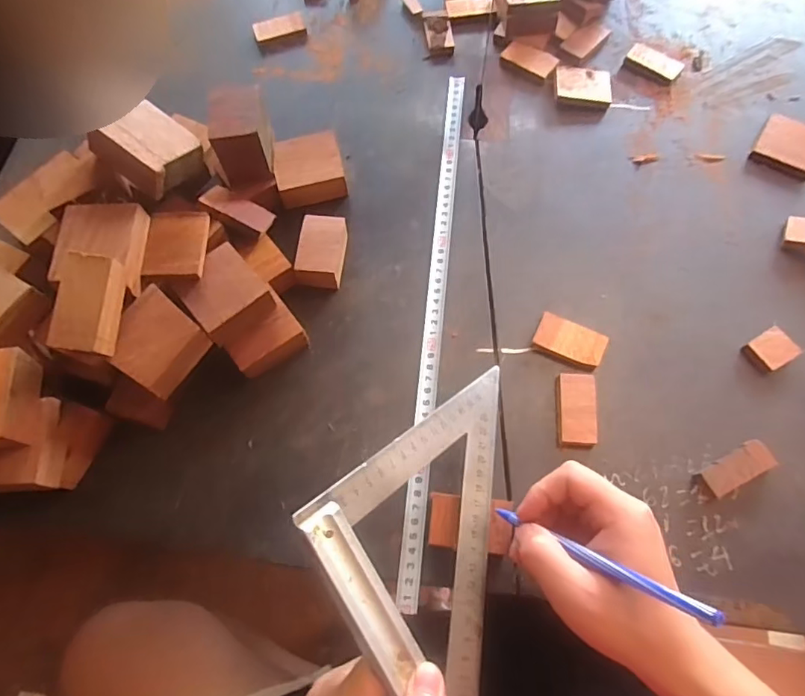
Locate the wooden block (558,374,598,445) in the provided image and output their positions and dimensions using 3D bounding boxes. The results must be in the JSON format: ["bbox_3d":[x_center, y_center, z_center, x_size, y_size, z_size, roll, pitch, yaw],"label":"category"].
[{"bbox_3d":[0.133,0.047,0.401,0.027,0.011,0.054,3,67,1],"label":"wooden block"}]

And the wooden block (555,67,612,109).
[{"bbox_3d":[0.181,-0.262,0.523,0.056,0.013,0.042,6,67,3],"label":"wooden block"}]

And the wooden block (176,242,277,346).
[{"bbox_3d":[-0.135,-0.040,0.404,0.056,0.031,0.064,-37,72,-12],"label":"wooden block"}]

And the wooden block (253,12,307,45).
[{"bbox_3d":[-0.132,-0.345,0.564,0.055,0.010,0.027,-21,69,-8],"label":"wooden block"}]

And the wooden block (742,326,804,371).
[{"bbox_3d":[0.292,0.002,0.415,0.033,0.013,0.028,-28,70,-11],"label":"wooden block"}]

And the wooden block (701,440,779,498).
[{"bbox_3d":[0.244,0.087,0.379,0.057,0.012,0.023,-23,69,-9],"label":"wooden block"}]

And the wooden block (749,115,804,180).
[{"bbox_3d":[0.363,-0.188,0.489,0.055,0.017,0.050,30,70,12],"label":"wooden block"}]

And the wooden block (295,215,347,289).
[{"bbox_3d":[-0.069,-0.080,0.448,0.036,0.027,0.063,8,68,4],"label":"wooden block"}]

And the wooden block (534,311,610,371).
[{"bbox_3d":[0.135,-0.004,0.422,0.053,0.011,0.032,25,70,10],"label":"wooden block"}]

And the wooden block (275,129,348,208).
[{"bbox_3d":[-0.085,-0.163,0.481,0.060,0.029,0.062,-14,68,-6],"label":"wooden block"}]

